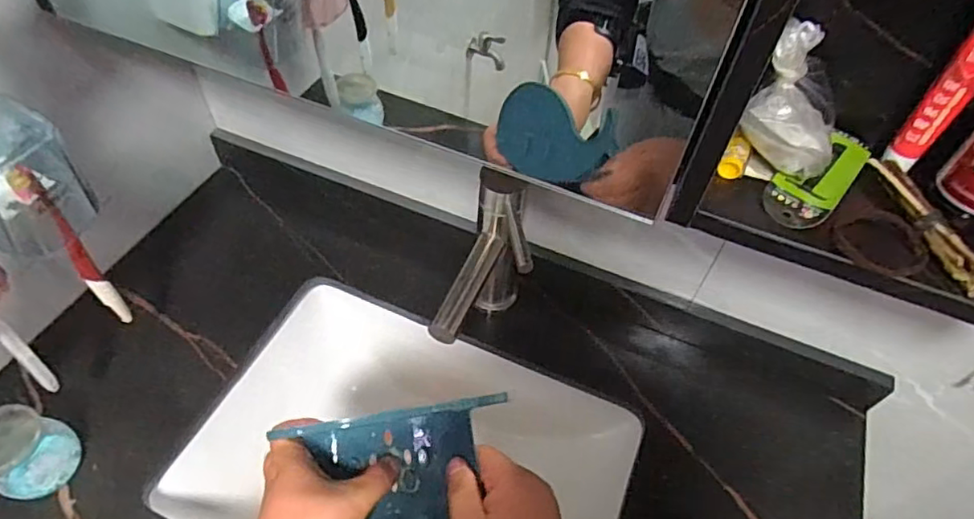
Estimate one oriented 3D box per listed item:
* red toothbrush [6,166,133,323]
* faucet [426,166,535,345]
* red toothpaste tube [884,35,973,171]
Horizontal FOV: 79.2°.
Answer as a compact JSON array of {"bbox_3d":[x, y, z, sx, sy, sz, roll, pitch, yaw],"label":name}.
[{"bbox_3d":[-0.323,-0.005,0.467,0.018,0.173,0.018,38,57,22],"label":"red toothbrush"},{"bbox_3d":[-0.001,0.029,0.545,0.066,0.177,0.142,17,52,7],"label":"faucet"},{"bbox_3d":[0.263,-0.095,0.335,0.024,0.108,0.012,34,56,20],"label":"red toothpaste tube"}]

